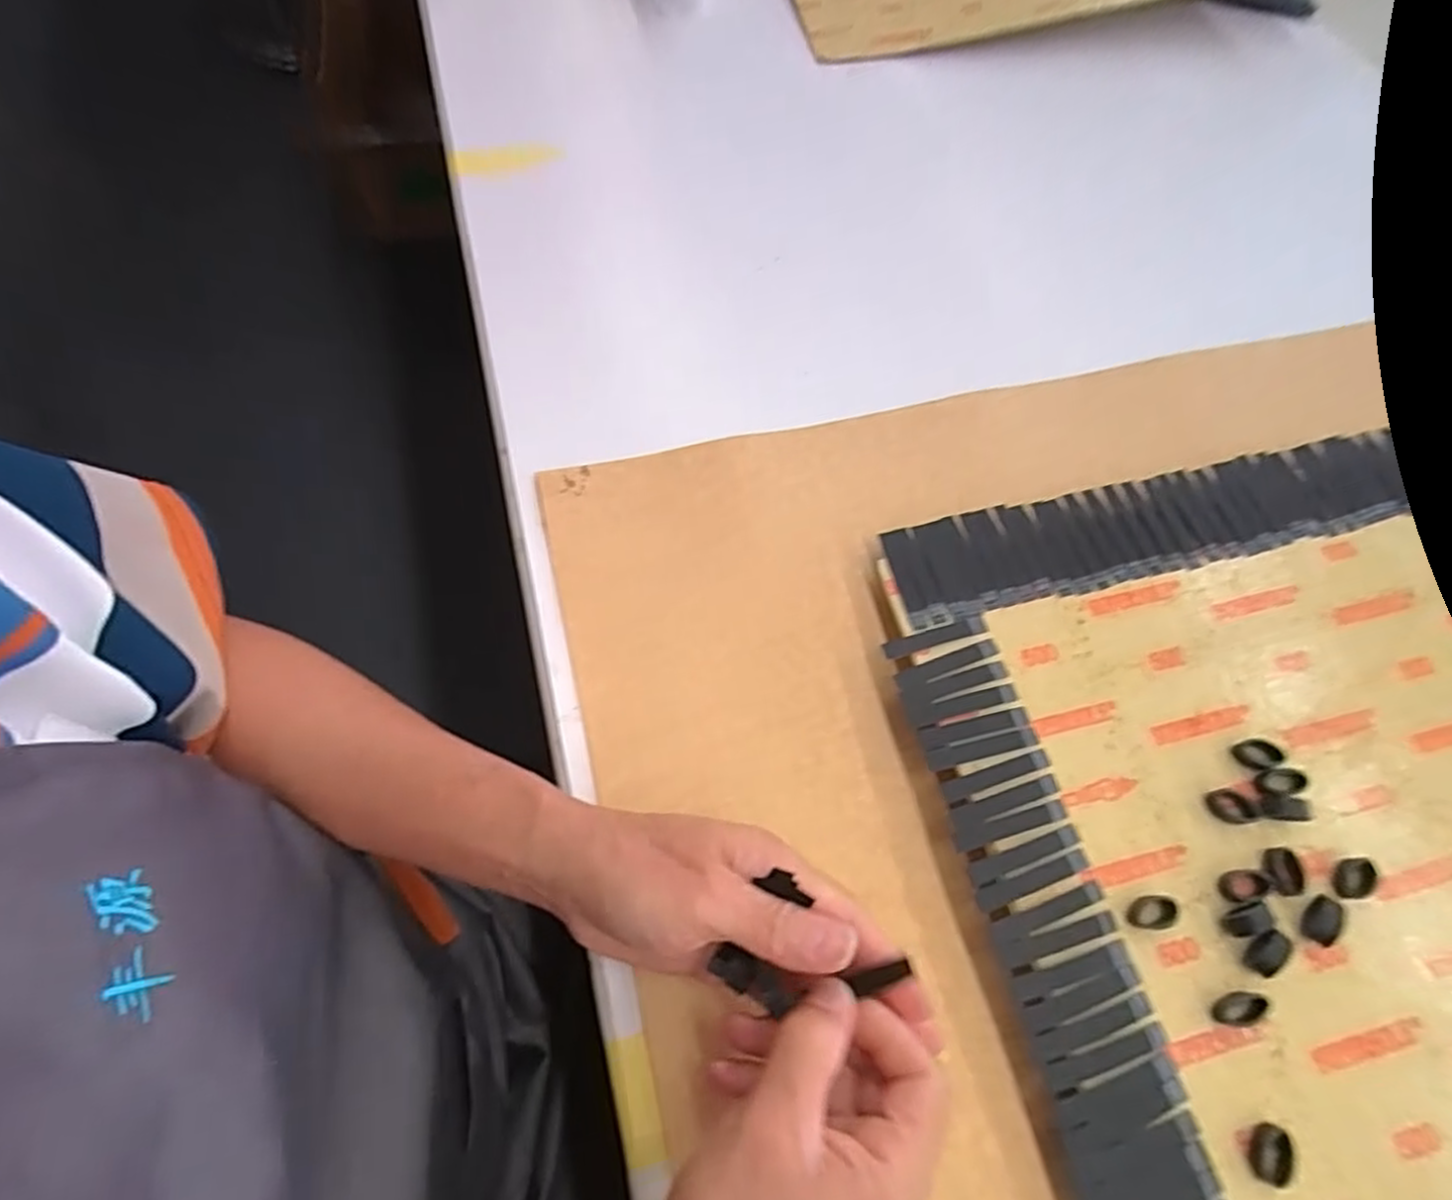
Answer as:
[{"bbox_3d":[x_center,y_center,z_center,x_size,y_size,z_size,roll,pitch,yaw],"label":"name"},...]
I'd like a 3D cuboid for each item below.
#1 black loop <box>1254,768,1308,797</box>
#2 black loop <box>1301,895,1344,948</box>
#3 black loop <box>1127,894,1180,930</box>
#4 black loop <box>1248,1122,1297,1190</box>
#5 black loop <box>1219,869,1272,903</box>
[{"bbox_3d":[0.268,0.088,0.359,0.022,0.009,0.013,-11,68,-5],"label":"black loop"},{"bbox_3d":[0.269,0.145,0.335,0.012,0.011,0.021,37,72,13],"label":"black loop"},{"bbox_3d":[0.191,0.139,0.330,0.024,0.008,0.014,-7,68,-4],"label":"black loop"},{"bbox_3d":[0.222,0.226,0.302,0.013,0.010,0.022,9,68,3],"label":"black loop"},{"bbox_3d":[0.238,0.131,0.340,0.017,0.010,0.013,-10,68,-5],"label":"black loop"}]

